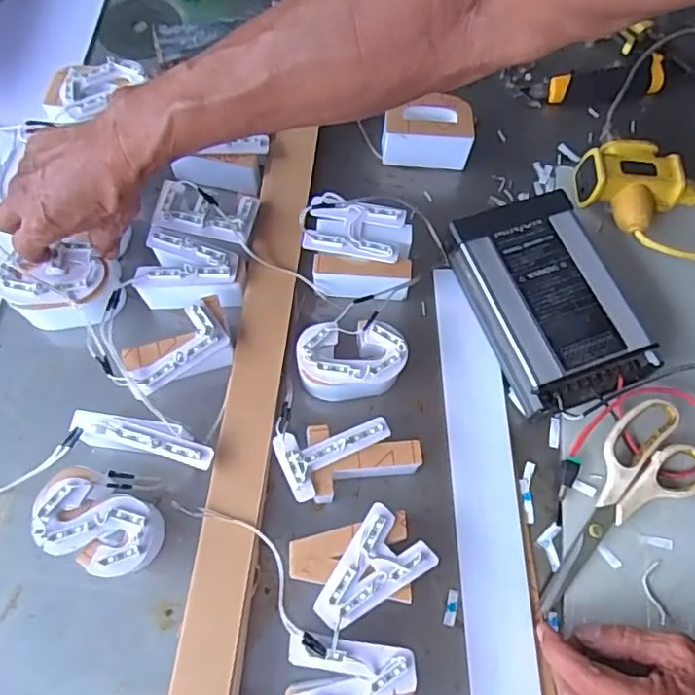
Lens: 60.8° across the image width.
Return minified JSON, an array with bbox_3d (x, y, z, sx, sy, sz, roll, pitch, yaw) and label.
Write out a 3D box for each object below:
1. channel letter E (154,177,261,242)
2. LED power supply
[{"bbox_3d":[-0.124,-0.116,0.512,0.083,0.027,0.046,12,68,4],"label":"channel letter E"},{"bbox_3d":[0.171,-0.039,0.511,0.116,0.051,0.181,-19,69,-9],"label":"LED power supply"}]

